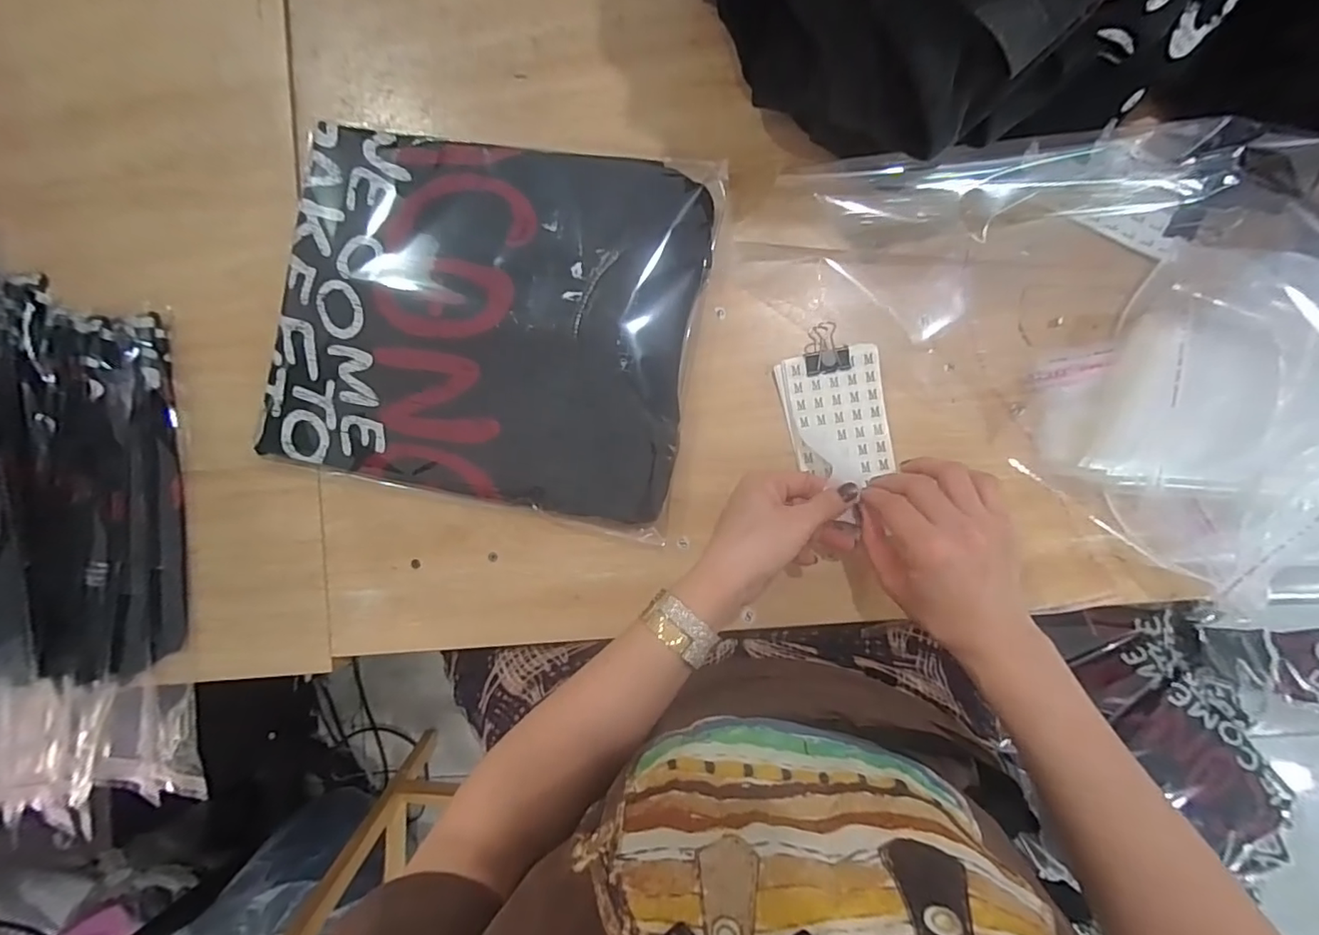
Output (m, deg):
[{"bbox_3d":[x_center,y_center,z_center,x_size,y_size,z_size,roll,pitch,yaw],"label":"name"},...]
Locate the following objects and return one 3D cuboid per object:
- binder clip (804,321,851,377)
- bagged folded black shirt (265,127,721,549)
[{"bbox_3d":[0.127,-0.091,0.431,0.033,0.019,0.039,-6,88,5],"label":"binder clip"},{"bbox_3d":[-0.140,-0.119,0.448,0.335,0.028,0.286,10,90,5],"label":"bagged folded black shirt"}]

